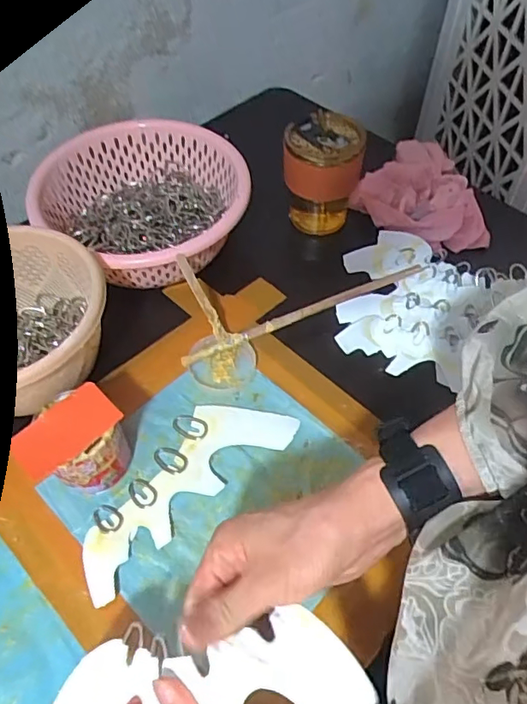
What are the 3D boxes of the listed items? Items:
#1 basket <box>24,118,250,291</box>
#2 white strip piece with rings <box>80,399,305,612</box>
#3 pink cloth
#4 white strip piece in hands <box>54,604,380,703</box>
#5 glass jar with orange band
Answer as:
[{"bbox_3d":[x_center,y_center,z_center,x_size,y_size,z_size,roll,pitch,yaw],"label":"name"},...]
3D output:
[{"bbox_3d":[-0.125,-0.154,0.596,0.213,0.095,0.196,0,54,0],"label":"basket"},{"bbox_3d":[-0.073,0.109,0.469,0.079,0.007,0.212,38,63,24],"label":"white strip piece with rings"},{"bbox_3d":[0.192,-0.193,0.637,0.156,0.055,0.150,16,56,11],"label":"pink cloth"},{"bbox_3d":[-0.036,0.188,0.304,0.183,0.045,0.066,-13,52,18],"label":"white strip piece in hands"},{"bbox_3d":[0.064,-0.189,0.605,0.083,0.118,0.075,2,54,1],"label":"glass jar with orange band"}]

